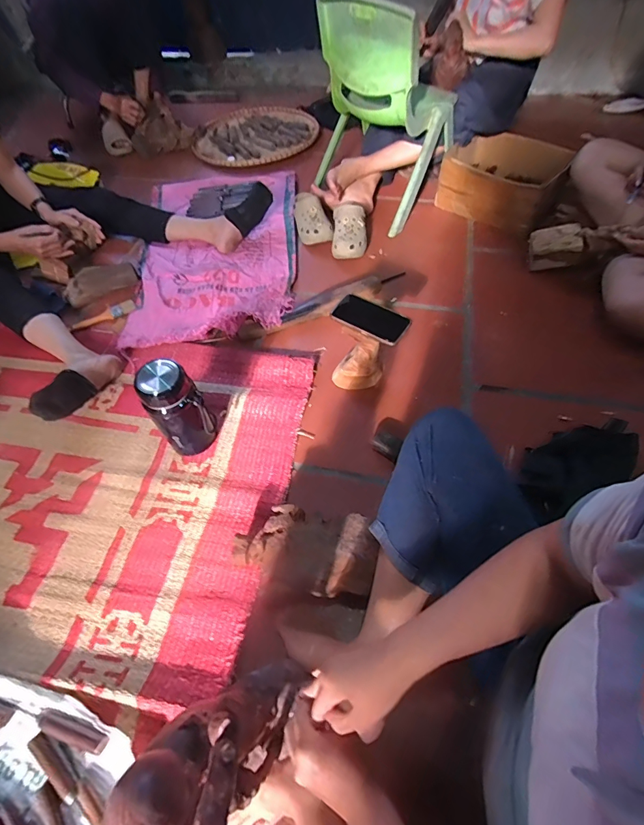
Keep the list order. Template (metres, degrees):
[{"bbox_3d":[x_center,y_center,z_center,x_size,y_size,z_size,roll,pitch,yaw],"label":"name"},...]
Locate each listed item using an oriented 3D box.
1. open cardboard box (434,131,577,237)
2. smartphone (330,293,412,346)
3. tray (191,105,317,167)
[{"bbox_3d":[0.550,-0.690,1.190,0.280,0.166,0.309,-41,63,-21],"label":"open cardboard box"},{"bbox_3d":[0.097,-0.185,0.767,0.141,0.015,0.075,31,68,12],"label":"smartphone"},{"bbox_3d":[-0.265,-1.110,1.557,0.479,0.049,0.446,-28,59,-15],"label":"tray"}]

